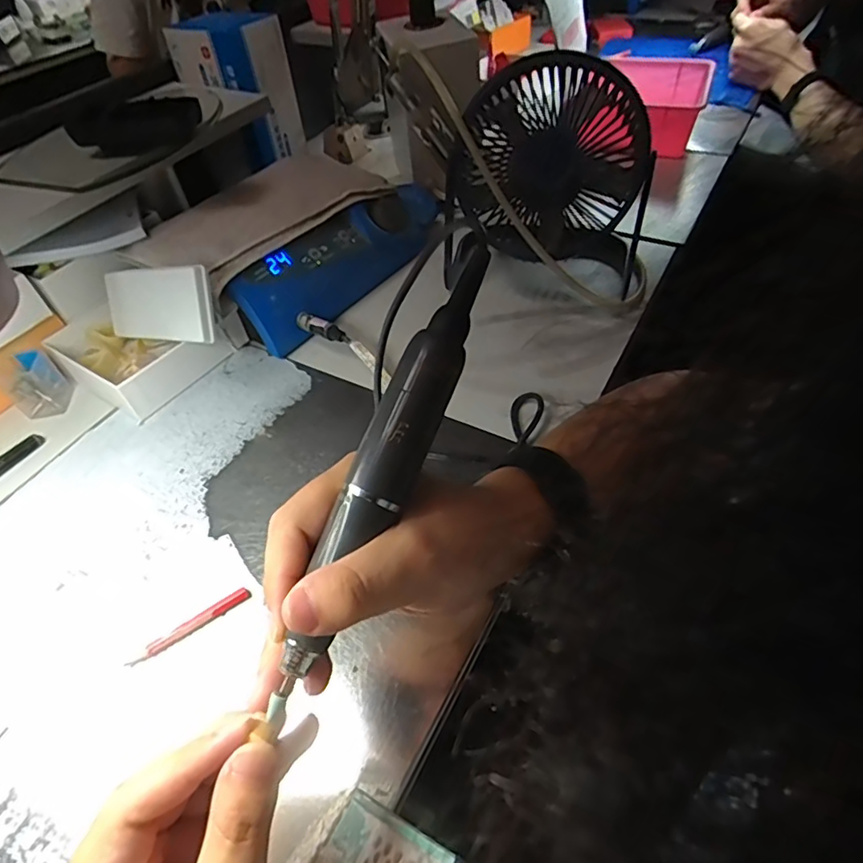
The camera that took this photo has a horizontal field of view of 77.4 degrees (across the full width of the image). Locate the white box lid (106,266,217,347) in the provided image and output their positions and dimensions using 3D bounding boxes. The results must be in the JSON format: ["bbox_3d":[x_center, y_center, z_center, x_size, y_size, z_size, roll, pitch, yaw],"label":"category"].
[{"bbox_3d":[-0.237,-0.108,0.461,0.141,0.058,0.012,9,21,34],"label":"white box lid"}]

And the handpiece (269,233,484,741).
[{"bbox_3d":[-0.017,0.015,0.221,0.024,0.020,0.210,21,80,18],"label":"handpiece"}]

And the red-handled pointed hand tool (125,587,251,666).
[{"bbox_3d":[-0.149,0.121,0.333,0.075,0.006,0.008,-31,53,-20],"label":"red-handled pointed hand tool"}]

